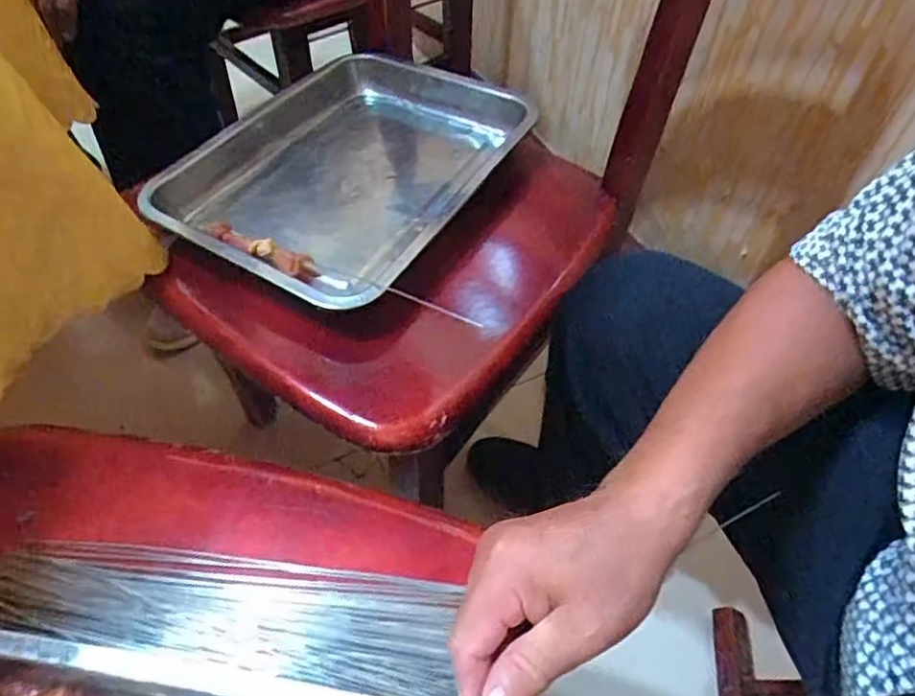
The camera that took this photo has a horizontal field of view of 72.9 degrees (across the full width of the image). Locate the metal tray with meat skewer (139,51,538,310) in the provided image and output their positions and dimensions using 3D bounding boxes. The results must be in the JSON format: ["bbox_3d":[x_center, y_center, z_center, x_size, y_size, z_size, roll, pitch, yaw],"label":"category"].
[{"bbox_3d":[-0.104,-0.180,0.621,0.261,0.044,0.347,26,55,18],"label":"metal tray with meat skewer"}]

